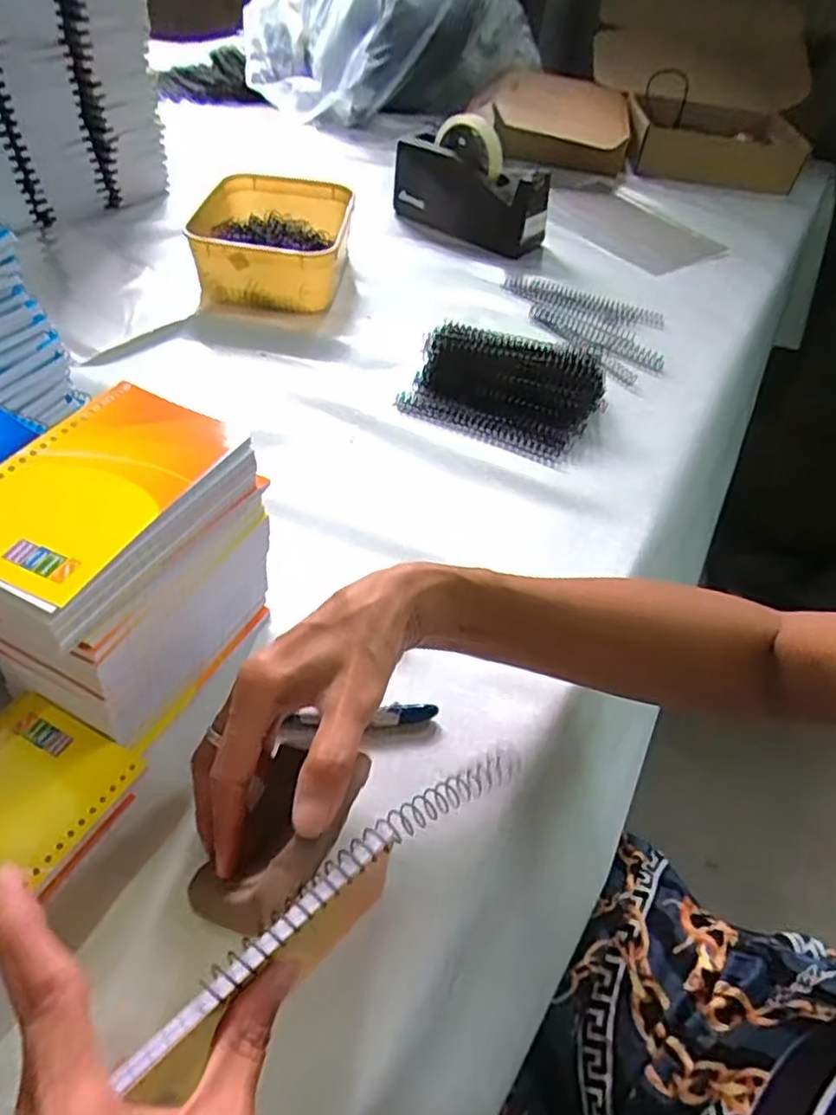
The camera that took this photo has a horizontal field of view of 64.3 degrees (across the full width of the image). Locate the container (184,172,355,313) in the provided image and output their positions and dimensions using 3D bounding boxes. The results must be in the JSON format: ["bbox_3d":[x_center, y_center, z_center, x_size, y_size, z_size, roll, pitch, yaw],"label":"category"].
[{"bbox_3d":[-0.166,-0.358,0.750,0.168,0.065,0.206,2,46,-5],"label":"container"}]

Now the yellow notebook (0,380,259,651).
[{"bbox_3d":[-0.147,-0.031,0.312,0.086,0.018,0.132,25,49,10],"label":"yellow notebook"}]

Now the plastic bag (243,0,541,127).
[{"bbox_3d":[-0.065,-0.919,1.132,0.520,0.298,0.380,11,46,3],"label":"plastic bag"}]

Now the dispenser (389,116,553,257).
[{"bbox_3d":[0.065,-0.477,0.849,0.205,0.116,0.058,26,49,17],"label":"dispenser"}]

